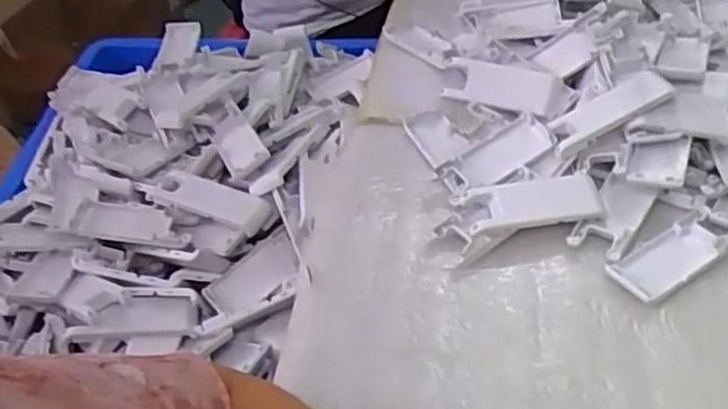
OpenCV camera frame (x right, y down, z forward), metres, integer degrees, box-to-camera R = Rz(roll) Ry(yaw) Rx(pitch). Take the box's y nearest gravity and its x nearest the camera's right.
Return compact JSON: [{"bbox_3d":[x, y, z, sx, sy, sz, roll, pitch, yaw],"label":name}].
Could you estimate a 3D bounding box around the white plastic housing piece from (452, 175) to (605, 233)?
[{"bbox_3d":[0.123,0.000,0.537,0.101,0.019,0.040,-7,42,-4],"label":"white plastic housing piece"}]

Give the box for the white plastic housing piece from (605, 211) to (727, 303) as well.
[{"bbox_3d":[0.218,0.036,0.510,0.099,0.008,0.039,-25,47,-23],"label":"white plastic housing piece"}]

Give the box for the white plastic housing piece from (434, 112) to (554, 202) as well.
[{"bbox_3d":[0.106,-0.036,0.578,0.101,0.021,0.042,-29,48,-26],"label":"white plastic housing piece"}]

